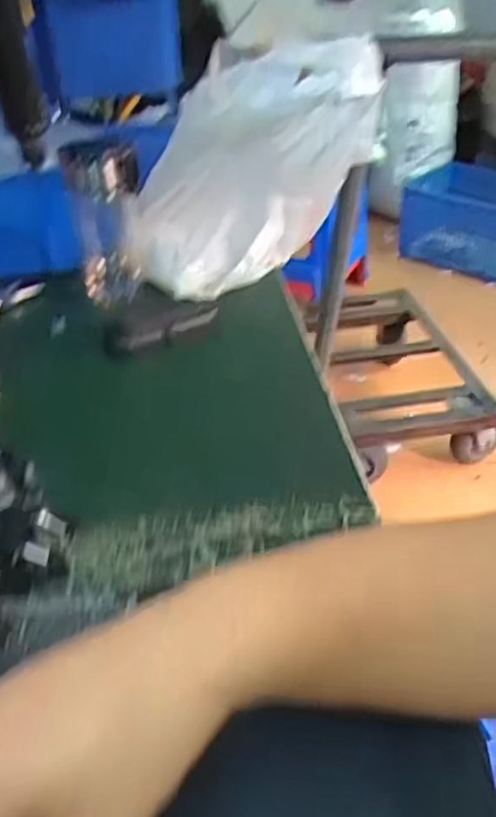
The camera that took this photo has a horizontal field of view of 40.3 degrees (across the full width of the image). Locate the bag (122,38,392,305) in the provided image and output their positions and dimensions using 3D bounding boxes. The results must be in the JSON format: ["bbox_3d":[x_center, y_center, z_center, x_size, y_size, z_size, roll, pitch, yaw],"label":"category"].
[{"bbox_3d":[0.002,-0.241,0.689,0.238,0.211,0.168,6,37,11],"label":"bag"}]

